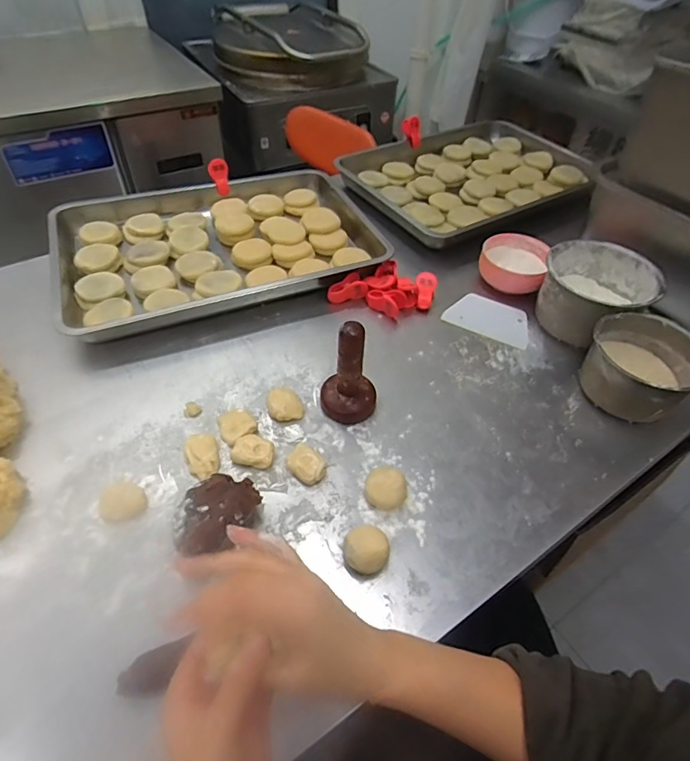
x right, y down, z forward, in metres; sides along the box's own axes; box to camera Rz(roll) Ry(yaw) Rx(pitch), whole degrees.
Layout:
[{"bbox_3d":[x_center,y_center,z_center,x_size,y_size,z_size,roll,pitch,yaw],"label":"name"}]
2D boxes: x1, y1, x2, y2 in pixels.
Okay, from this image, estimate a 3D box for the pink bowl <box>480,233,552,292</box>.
[{"bbox_3d":[0.270,-0.188,0.765,0.101,0.055,0.110,2,49,-2],"label":"pink bowl"}]

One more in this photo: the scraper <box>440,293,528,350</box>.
[{"bbox_3d":[0.220,-0.096,0.708,0.122,0.007,0.086,26,52,18],"label":"scraper"}]

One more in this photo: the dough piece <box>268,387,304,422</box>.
[{"bbox_3d":[-0.073,0.029,0.575,0.042,0.017,0.043,2,49,-2],"label":"dough piece"}]

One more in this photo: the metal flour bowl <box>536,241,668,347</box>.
[{"bbox_3d":[0.354,-0.124,0.683,0.142,0.090,0.143,2,49,-2],"label":"metal flour bowl"}]

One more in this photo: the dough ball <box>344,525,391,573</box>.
[{"bbox_3d":[0.021,0.164,0.454,0.041,0.027,0.045,2,49,-2],"label":"dough ball"}]

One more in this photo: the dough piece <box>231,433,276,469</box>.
[{"bbox_3d":[-0.103,0.078,0.528,0.046,0.019,0.031,12,49,7],"label":"dough piece"}]

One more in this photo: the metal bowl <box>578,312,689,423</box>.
[{"bbox_3d":[0.380,-0.019,0.607,0.129,0.078,0.135,2,49,-2],"label":"metal bowl"}]

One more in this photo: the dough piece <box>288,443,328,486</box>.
[{"bbox_3d":[-0.042,0.091,0.523,0.038,0.017,0.049,-34,59,-29],"label":"dough piece"}]

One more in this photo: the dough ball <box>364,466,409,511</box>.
[{"bbox_3d":[0.043,0.115,0.495,0.043,0.029,0.040,2,49,-2],"label":"dough ball"}]

